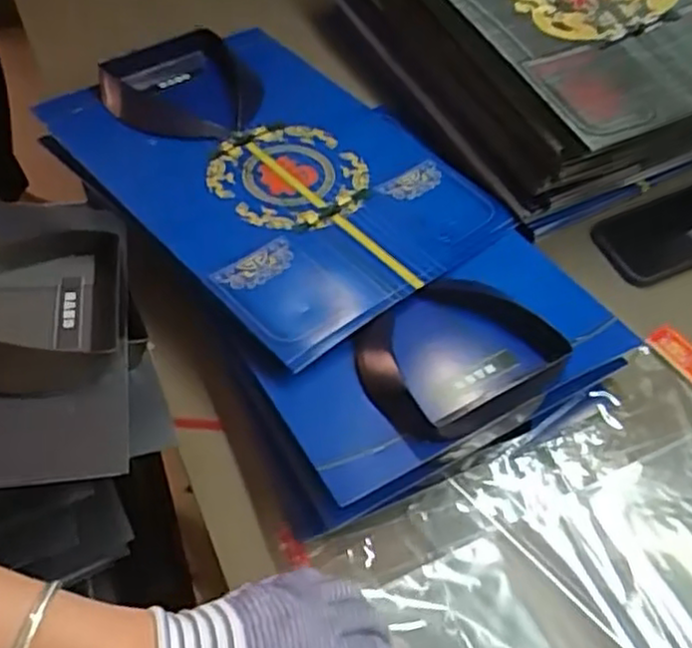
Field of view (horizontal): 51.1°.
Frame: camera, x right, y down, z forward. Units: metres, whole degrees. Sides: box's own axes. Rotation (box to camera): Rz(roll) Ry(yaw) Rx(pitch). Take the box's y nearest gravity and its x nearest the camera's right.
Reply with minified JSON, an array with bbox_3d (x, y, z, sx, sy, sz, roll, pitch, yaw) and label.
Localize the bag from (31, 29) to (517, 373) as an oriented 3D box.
[{"bbox_3d":[-0.075,-0.160,0.703,0.291,0.045,0.416,-37,66,-24],"label":"bag"}]

